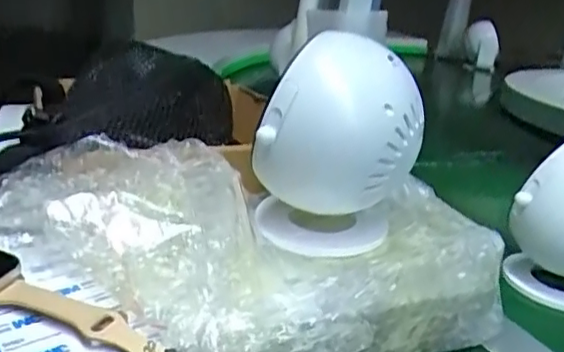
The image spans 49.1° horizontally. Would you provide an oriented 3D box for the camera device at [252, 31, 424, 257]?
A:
[{"bbox_3d":[0.032,-0.017,0.365,0.088,0.122,0.075,8,19,2],"label":"camera device"}]

